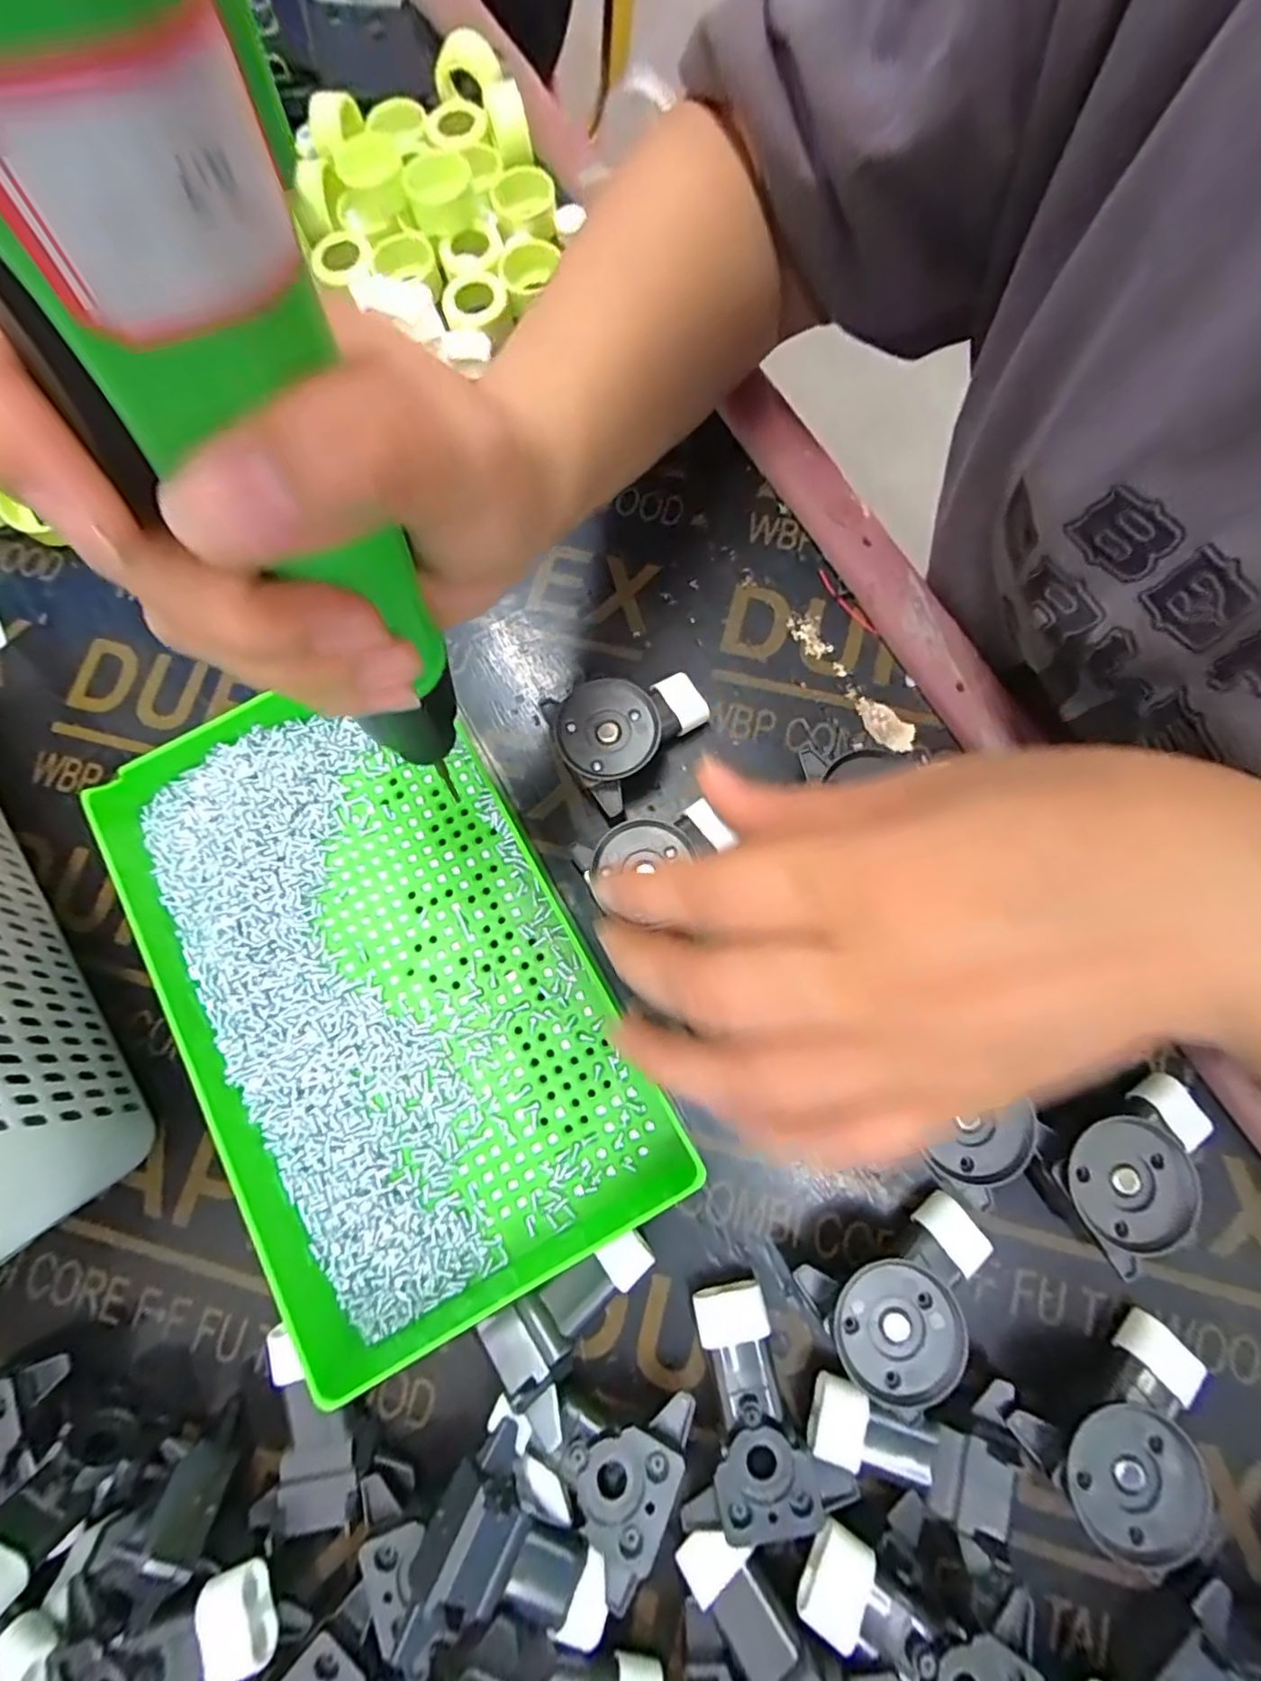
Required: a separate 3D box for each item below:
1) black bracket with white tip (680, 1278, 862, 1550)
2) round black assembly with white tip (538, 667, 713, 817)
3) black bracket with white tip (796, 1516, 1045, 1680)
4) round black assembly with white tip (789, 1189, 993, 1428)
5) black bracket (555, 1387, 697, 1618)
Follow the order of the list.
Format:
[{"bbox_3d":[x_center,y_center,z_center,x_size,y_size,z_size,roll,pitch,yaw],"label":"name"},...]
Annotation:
[{"bbox_3d":[0.041,0.195,0.218,0.054,0.016,0.067,-11,67,-4],"label":"black bracket with white tip"},{"bbox_3d":[0.003,-0.044,0.269,0.066,0.030,0.052,-25,79,-2],"label":"round black assembly with white tip"},{"bbox_3d":[0.086,0.245,0.192,0.067,0.024,0.045,25,78,19],"label":"black bracket with white tip"},{"bbox_3d":[0.099,0.158,0.219,0.066,0.024,0.048,-28,79,-3],"label":"round black assembly with white tip"},{"bbox_3d":[0.000,0.220,0.210,0.045,0.022,0.047,-5,79,2],"label":"black bracket"}]

